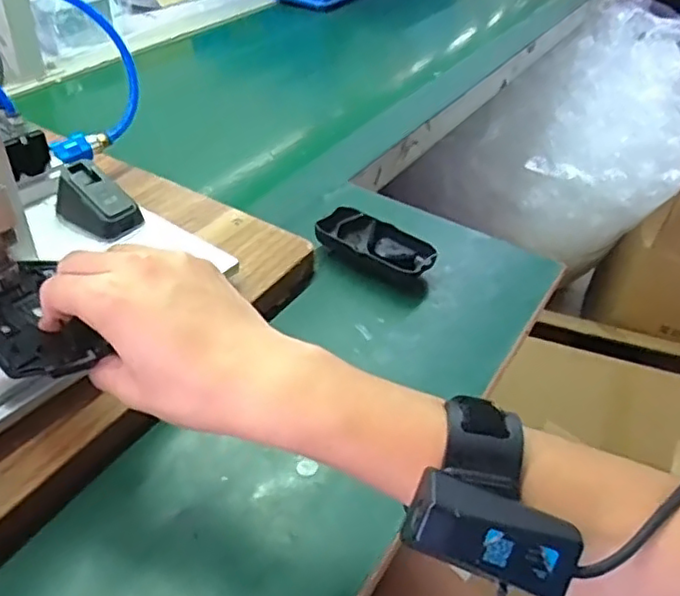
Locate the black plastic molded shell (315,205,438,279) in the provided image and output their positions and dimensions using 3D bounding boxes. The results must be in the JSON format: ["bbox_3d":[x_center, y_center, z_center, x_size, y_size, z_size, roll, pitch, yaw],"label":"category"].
[{"bbox_3d":[0.034,-0.045,0.578,0.106,0.029,0.054,25,45,20],"label":"black plastic molded shell"}]

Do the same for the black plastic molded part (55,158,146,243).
[{"bbox_3d":[-0.194,-0.078,0.510,0.064,0.041,0.036,24,44,20],"label":"black plastic molded part"}]

